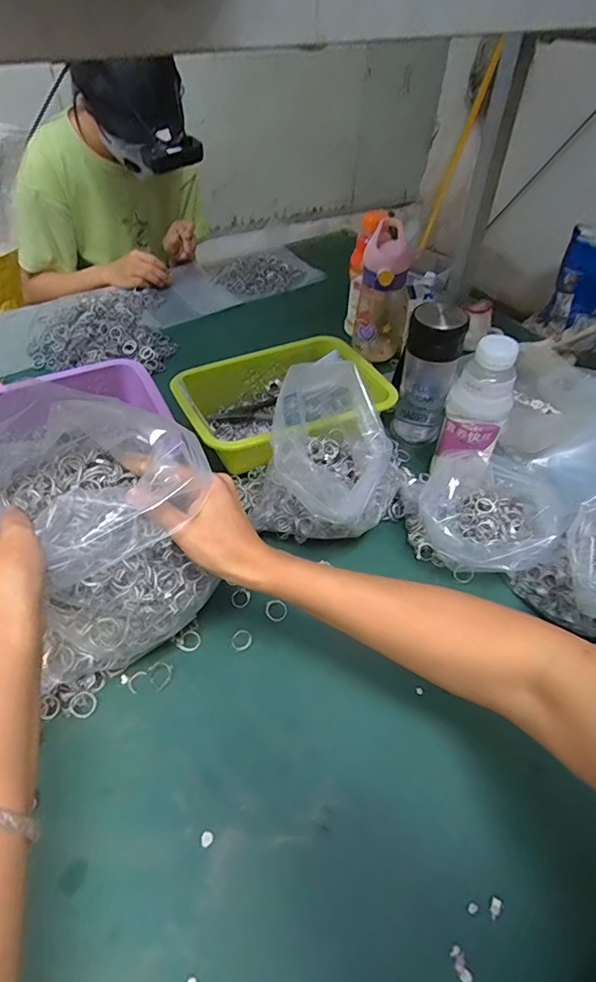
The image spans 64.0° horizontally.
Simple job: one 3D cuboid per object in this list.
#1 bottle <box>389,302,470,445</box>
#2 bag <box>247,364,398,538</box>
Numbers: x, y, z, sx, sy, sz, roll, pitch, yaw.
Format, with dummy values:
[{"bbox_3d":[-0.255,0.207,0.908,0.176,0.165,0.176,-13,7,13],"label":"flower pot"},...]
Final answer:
[{"bbox_3d":[0.168,-0.143,0.624,0.071,0.191,0.057,13,49,10],"label":"bottle"},{"bbox_3d":[0.032,-0.041,0.502,0.137,0.136,0.140,28,53,21],"label":"bag"}]

